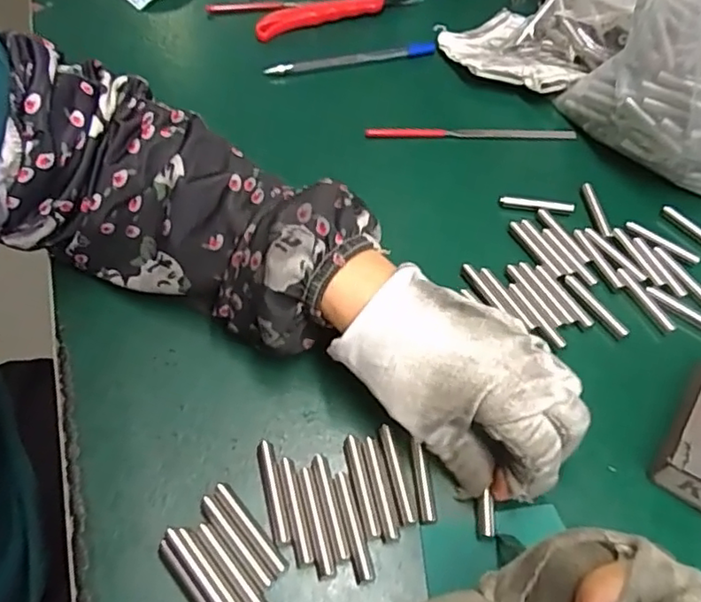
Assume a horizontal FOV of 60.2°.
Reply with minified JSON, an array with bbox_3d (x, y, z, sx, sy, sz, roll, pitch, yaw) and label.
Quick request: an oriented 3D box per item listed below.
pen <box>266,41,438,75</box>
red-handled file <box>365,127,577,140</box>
[{"bbox_3d":[0.002,-0.190,0.479,0.140,0.009,0.012,-15,58,-15],"label":"pen"},{"bbox_3d":[0.089,-0.120,0.438,0.156,0.008,0.012,-2,55,-7],"label":"red-handled file"}]

